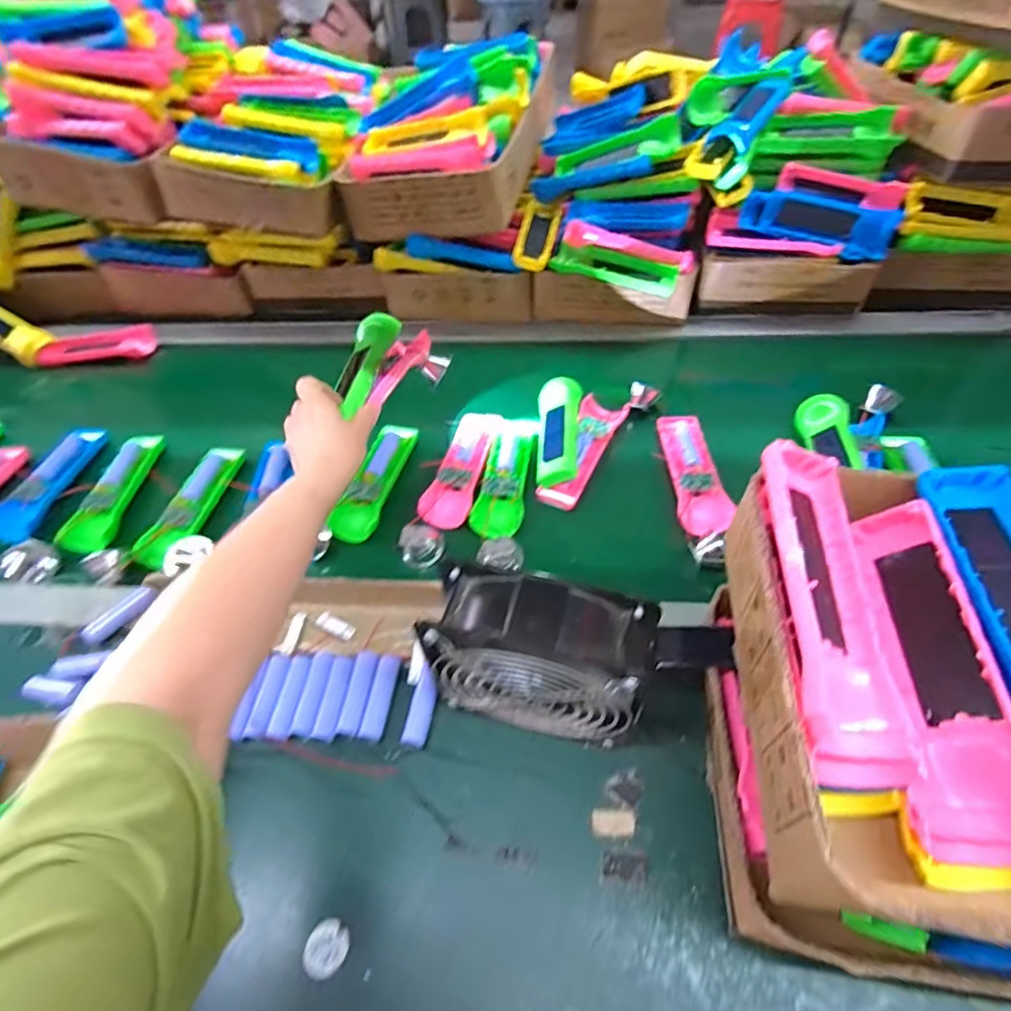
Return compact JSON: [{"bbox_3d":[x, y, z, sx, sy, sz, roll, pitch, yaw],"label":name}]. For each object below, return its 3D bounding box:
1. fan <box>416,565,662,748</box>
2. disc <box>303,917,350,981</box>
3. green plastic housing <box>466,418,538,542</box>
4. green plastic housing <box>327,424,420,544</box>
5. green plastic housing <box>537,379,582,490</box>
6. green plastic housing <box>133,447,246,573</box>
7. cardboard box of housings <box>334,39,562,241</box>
[{"bbox_3d":[0.024,0.112,0.395,0.147,0.150,0.063,8,54,12],"label":"fan"},{"bbox_3d":[-0.117,0.290,0.363,0.025,0.004,0.031,13,55,16],"label":"disc"},{"bbox_3d":[0.004,-0.034,0.593,0.050,0.018,0.177,8,54,12],"label":"green plastic housing"},{"bbox_3d":[-0.141,-0.030,0.601,0.046,0.020,0.162,7,54,11],"label":"green plastic housing"},{"bbox_3d":[0.060,-0.085,0.613,0.046,0.021,0.156,0,53,6],"label":"green plastic housing"},{"bbox_3d":[-0.336,-0.004,0.601,0.034,0.027,0.159,9,54,13],"label":"green plastic housing"},{"bbox_3d":[-0.066,-0.512,0.752,0.213,0.136,0.344,10,54,14],"label":"cardboard box of housings"}]

